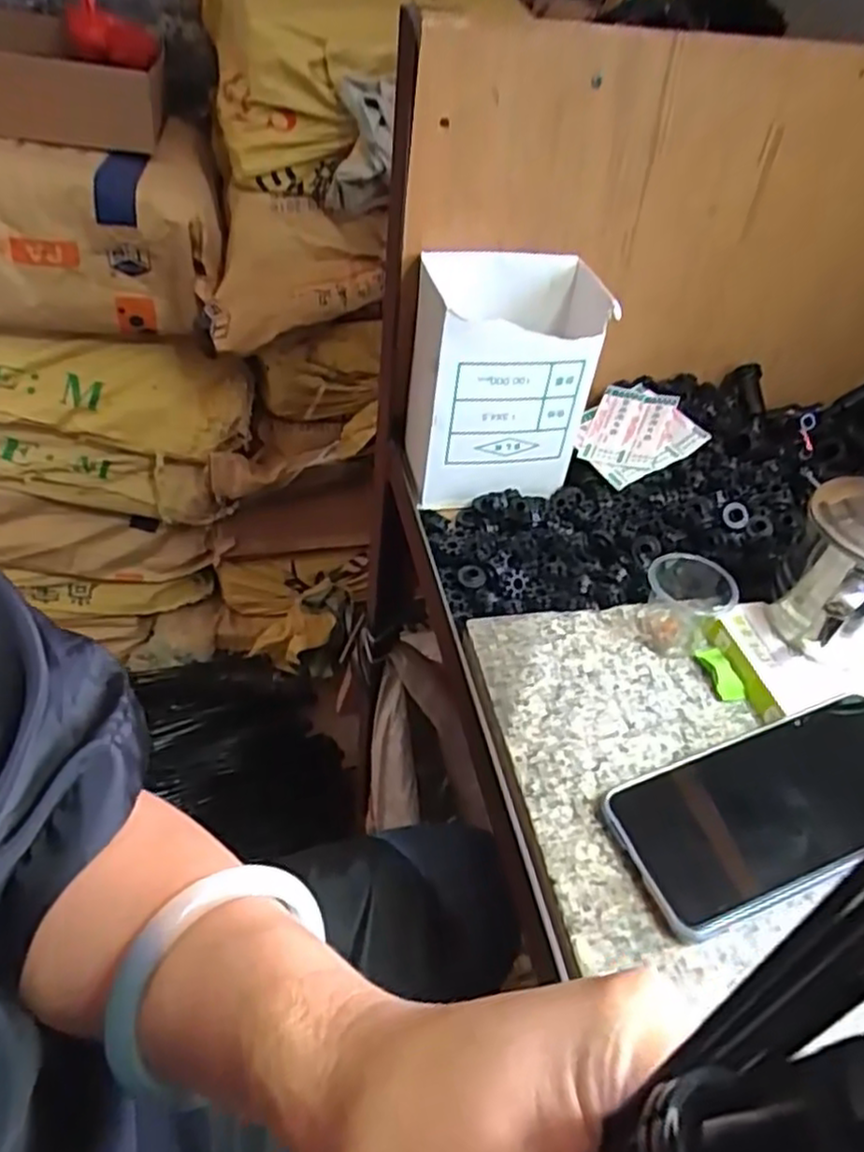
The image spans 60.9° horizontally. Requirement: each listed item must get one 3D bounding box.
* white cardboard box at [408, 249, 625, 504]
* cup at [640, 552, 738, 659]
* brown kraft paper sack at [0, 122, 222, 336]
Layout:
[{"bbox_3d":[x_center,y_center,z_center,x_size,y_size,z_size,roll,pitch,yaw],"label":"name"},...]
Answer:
[{"bbox_3d":[0.051,-0.141,0.537,0.121,0.152,0.084,-4,44,-12],"label":"white cardboard box"},{"bbox_3d":[0.149,0.017,0.440,0.041,0.045,0.044,4,43,-3],"label":"cup"},{"bbox_3d":[-0.511,-0.408,0.854,0.496,0.181,0.271,-3,44,-11],"label":"brown kraft paper sack"}]

